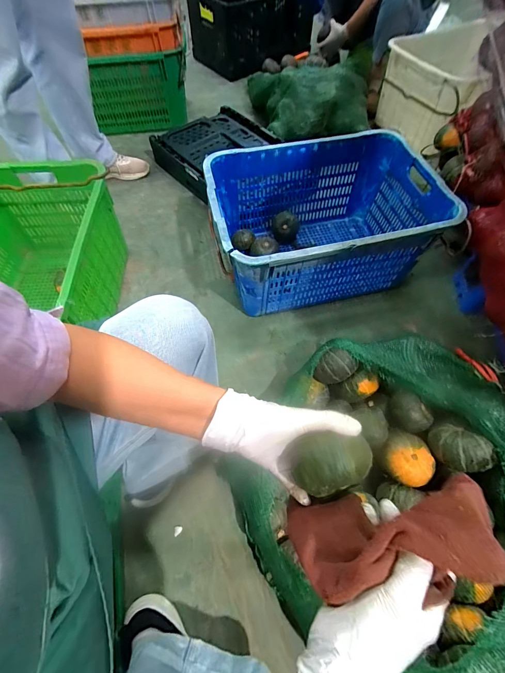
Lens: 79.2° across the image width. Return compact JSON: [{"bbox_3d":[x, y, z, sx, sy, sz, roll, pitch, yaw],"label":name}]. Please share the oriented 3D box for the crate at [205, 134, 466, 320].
[{"bbox_3d":[0.193,-0.316,0.916,0.587,0.310,0.417,-11,62,-7],"label":"crate"}]

